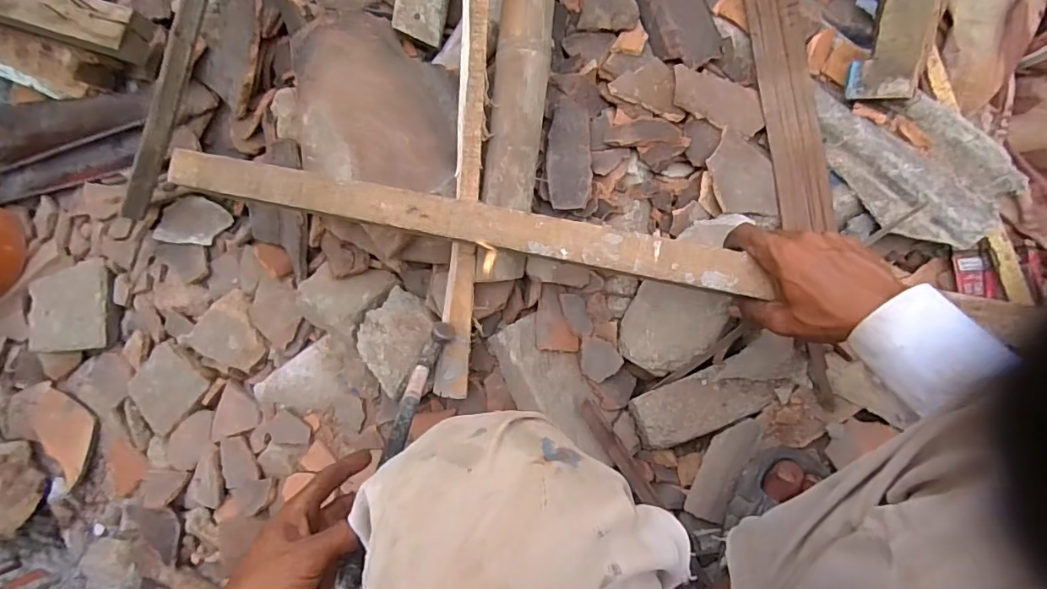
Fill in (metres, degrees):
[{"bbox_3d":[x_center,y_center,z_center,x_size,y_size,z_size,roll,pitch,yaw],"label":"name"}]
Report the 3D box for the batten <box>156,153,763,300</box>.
[{"bbox_3d":[-0.069,-0.072,0.492,0.567,0.013,0.038,12,86,9],"label":"batten"}]

